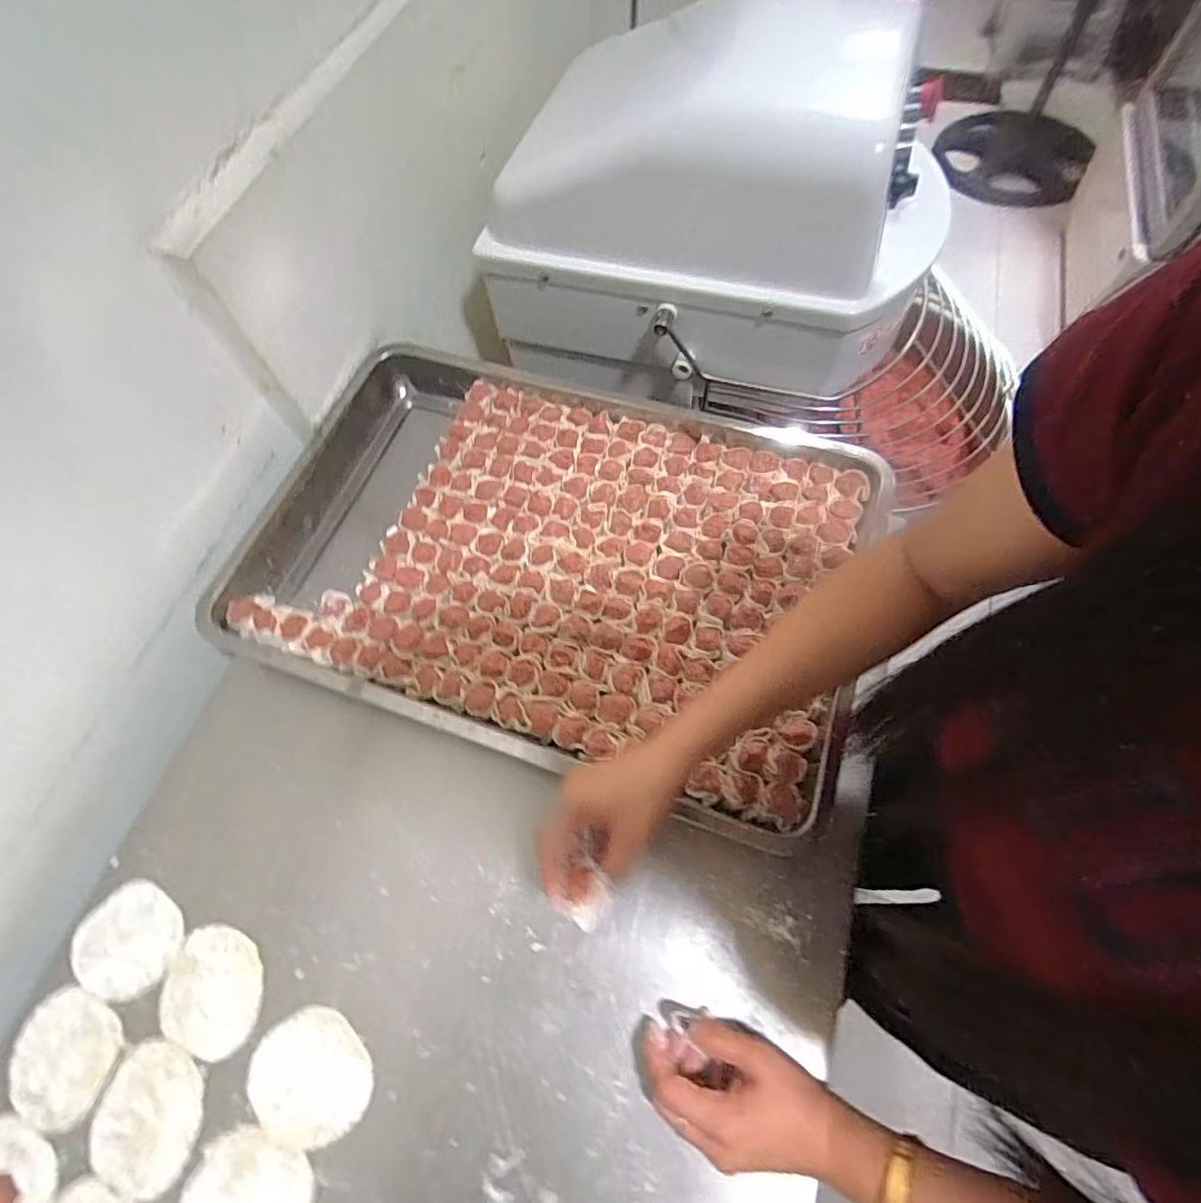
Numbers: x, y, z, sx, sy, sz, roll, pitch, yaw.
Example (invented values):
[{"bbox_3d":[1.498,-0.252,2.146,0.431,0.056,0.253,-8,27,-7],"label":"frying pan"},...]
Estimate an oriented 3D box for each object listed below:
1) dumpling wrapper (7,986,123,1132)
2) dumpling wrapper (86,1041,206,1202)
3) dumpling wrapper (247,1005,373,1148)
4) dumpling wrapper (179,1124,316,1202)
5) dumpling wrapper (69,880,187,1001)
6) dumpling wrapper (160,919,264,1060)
[{"bbox_3d":[-0.415,0.349,0.446,0.083,0.004,0.079,18,66,11],"label":"dumpling wrapper"},{"bbox_3d":[-0.334,0.382,0.430,0.082,0.004,0.082,-1,64,2],"label":"dumpling wrapper"},{"bbox_3d":[-0.219,0.355,0.433,0.080,0.004,0.086,-1,64,2],"label":"dumpling wrapper"},{"bbox_3d":[-0.248,0.420,0.405,0.092,0.005,0.073,10,65,8],"label":"dumpling wrapper"},{"bbox_3d":[-0.391,0.280,0.480,0.087,0.004,0.078,29,69,16],"label":"dumpling wrapper"},{"bbox_3d":[-0.308,0.309,0.460,0.085,0.004,0.081,-1,64,2],"label":"dumpling wrapper"}]

